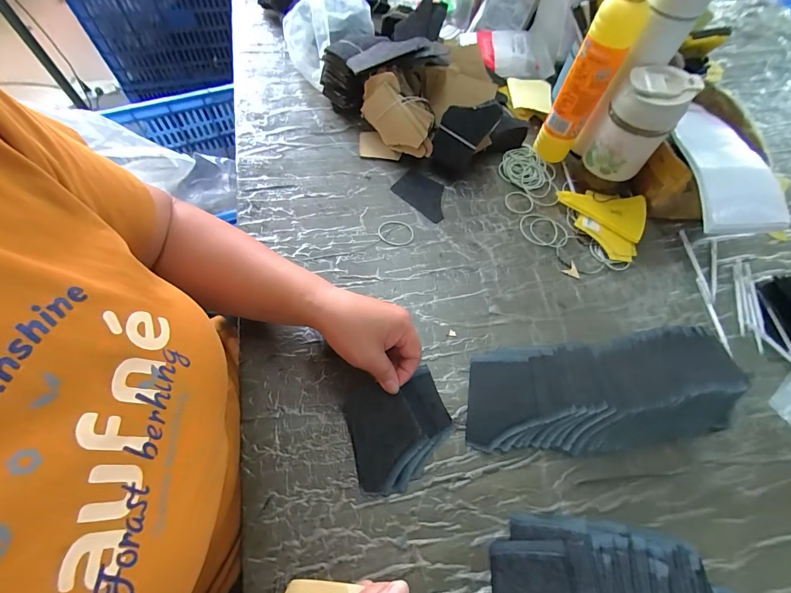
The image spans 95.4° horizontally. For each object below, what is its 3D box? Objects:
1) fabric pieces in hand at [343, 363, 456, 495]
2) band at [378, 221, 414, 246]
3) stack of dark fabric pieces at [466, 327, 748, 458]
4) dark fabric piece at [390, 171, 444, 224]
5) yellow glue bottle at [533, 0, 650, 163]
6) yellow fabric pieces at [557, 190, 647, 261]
[{"bbox_3d":[0.003,0.127,0.370,0.102,0.027,0.119,-14,64,-9],"label":"fabric pieces in hand"},{"bbox_3d":[0.001,-0.089,0.497,0.049,0.004,0.041,6,62,1],"label":"band"},{"bbox_3d":[0.217,0.097,0.381,0.272,0.048,0.120,-2,62,-3],"label":"stack of dark fabric pieces"},{"bbox_3d":[0.043,-0.152,0.532,0.095,0.004,0.060,41,68,17],"label":"dark fabric piece"},{"bbox_3d":[0.254,-0.287,0.483,0.058,0.223,0.045,32,66,14],"label":"yellow glue bottle"},{"bbox_3d":[0.304,-0.105,0.518,0.122,0.013,0.114,5,62,0],"label":"yellow fabric pieces"}]

